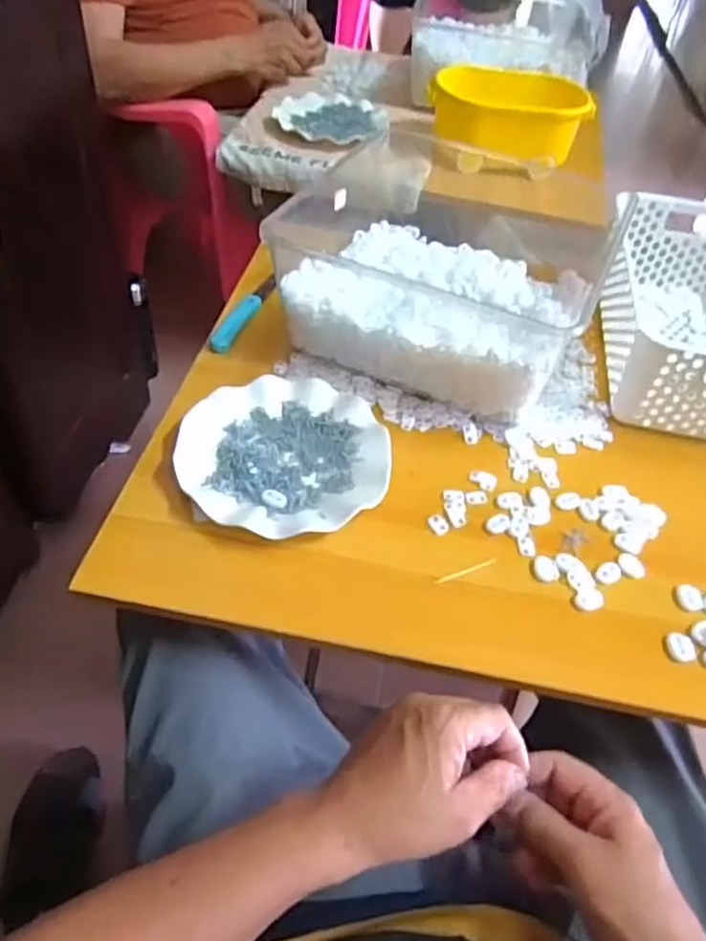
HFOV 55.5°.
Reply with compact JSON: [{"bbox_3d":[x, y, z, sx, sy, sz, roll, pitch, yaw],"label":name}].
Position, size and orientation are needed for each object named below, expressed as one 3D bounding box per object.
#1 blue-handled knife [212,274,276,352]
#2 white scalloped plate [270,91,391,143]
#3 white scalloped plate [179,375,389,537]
[{"bbox_3d":[-0.122,-0.182,0.757,0.026,0.012,0.163,15,48,7],"label":"blue-handled knife"},{"bbox_3d":[-0.043,-0.579,1.111,0.173,0.023,0.173,19,48,11],"label":"white scalloped plate"},{"bbox_3d":[-0.060,-0.013,0.602,0.181,0.025,0.180,16,48,8],"label":"white scalloped plate"}]

